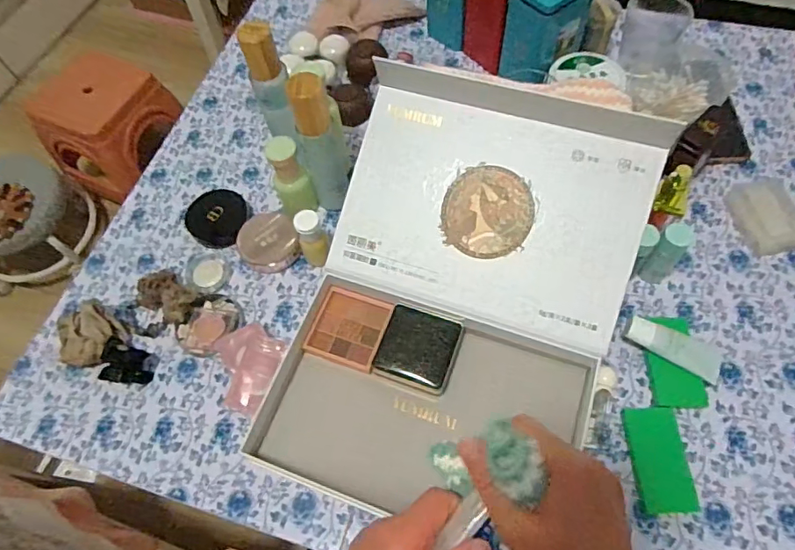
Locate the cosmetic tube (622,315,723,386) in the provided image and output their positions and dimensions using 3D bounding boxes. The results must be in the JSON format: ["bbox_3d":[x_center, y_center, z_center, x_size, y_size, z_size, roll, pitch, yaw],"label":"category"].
[{"bbox_3d":[0.267,0.070,0.499,0.097,0.016,0.029,26,66,-1],"label":"cosmetic tube"}]

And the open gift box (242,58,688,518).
[{"bbox_3d":[0.061,0.009,0.490,0.286,0.145,0.396,15,64,11],"label":"open gift box"}]

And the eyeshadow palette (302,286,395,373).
[{"bbox_3d":[-0.049,0.054,0.531,0.074,0.017,0.073,16,64,11],"label":"eyeshadow palette"}]

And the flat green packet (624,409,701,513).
[{"bbox_3d":[0.237,0.166,0.471,0.048,0.004,0.089,-2,62,2],"label":"flat green packet"}]

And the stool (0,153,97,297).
[{"bbox_3d":[-0.854,-0.119,1.183,0.235,0.219,0.234,-5,62,1],"label":"stool"}]

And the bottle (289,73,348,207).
[{"bbox_3d":[-0.081,-0.130,0.548,0.048,0.169,0.044,-20,63,-7],"label":"bottle"}]

